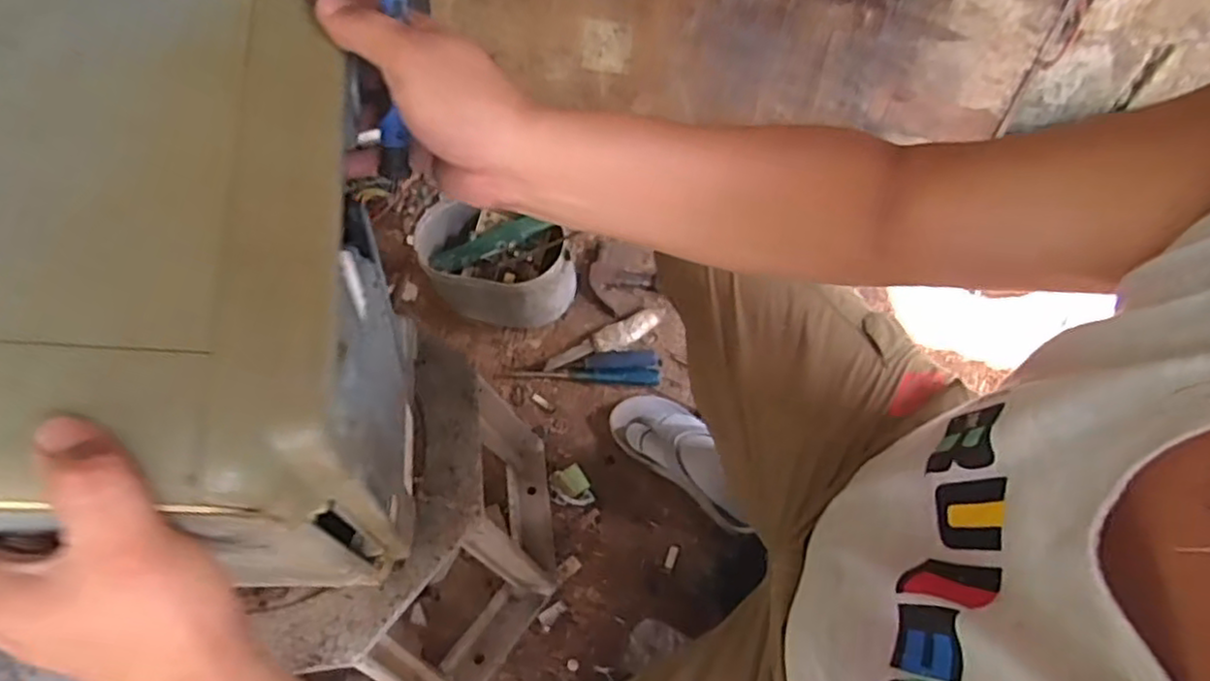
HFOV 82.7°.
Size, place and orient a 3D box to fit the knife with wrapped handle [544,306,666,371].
[{"bbox_3d":[0.002,-0.001,1.097,0.200,0.031,0.038,-21,65,-9],"label":"knife with wrapped handle"}]

